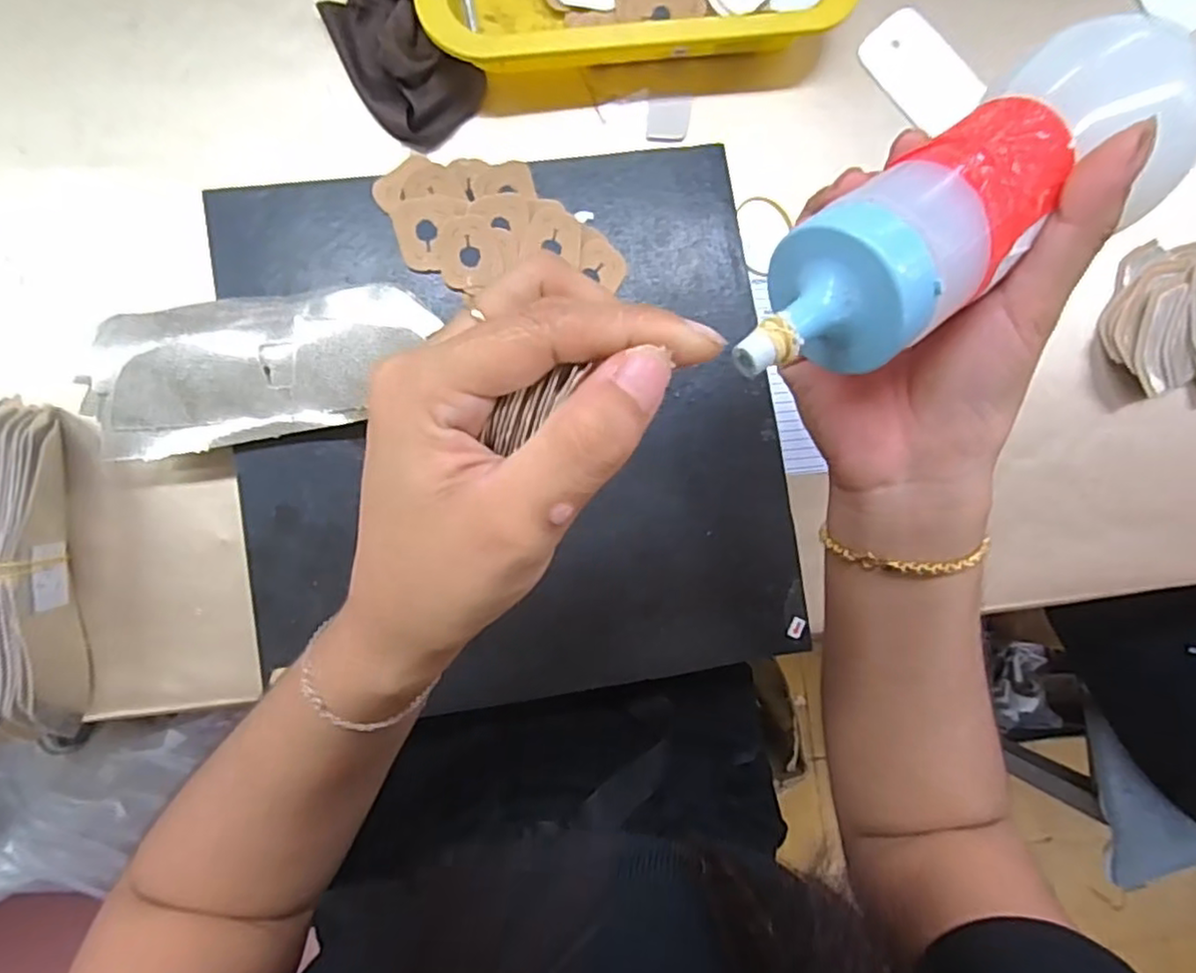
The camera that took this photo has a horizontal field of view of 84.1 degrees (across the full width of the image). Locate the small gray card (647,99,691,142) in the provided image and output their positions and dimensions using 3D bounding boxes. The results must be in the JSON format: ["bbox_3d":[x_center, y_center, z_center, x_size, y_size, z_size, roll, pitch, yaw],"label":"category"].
[{"bbox_3d":[0.044,-0.228,0.411,0.027,0.004,0.029,4,88,-5],"label":"small gray card"}]

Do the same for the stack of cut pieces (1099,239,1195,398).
[{"bbox_3d":[0.384,-0.109,0.427,0.105,0.020,0.096,0,88,-5],"label":"stack of cut pieces"}]

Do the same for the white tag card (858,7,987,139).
[{"bbox_3d":[0.207,-0.266,0.425,0.052,0.004,0.083,-34,82,-5],"label":"white tag card"}]

